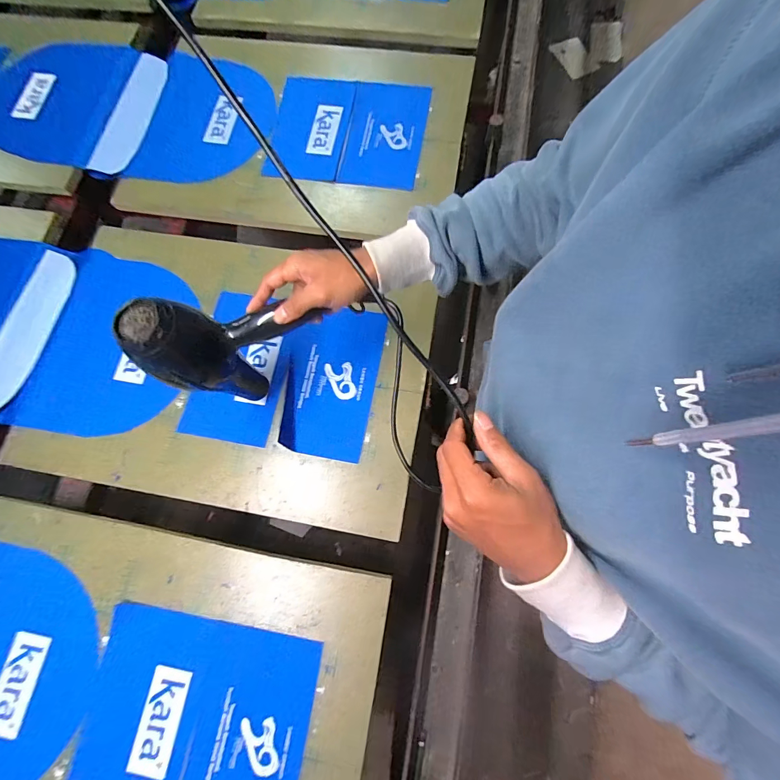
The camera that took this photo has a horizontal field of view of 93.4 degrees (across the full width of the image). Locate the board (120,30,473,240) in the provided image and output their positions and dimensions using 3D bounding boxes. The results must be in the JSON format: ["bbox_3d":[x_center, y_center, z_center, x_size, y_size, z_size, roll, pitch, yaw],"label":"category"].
[{"bbox_3d":[-0.183,-0.511,0.706,0.642,0.031,0.431,8,76,5],"label":"board"}]

